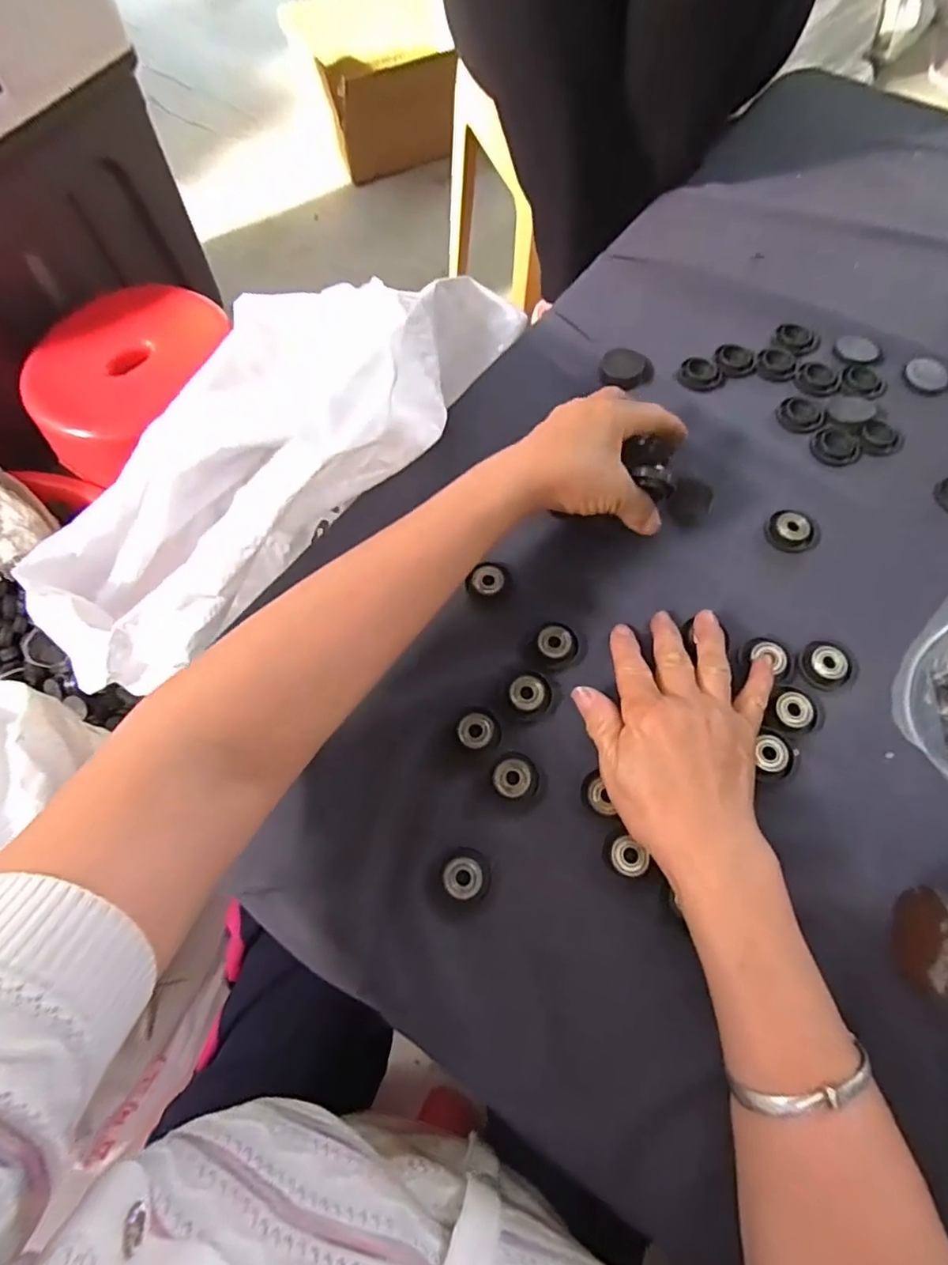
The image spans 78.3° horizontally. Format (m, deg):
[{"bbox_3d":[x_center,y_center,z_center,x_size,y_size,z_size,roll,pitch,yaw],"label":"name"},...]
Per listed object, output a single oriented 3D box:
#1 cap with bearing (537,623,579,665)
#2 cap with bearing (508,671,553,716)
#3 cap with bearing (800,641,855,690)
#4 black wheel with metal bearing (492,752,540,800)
[{"bbox_3d":[0.054,0.008,0.378,0.026,0.010,0.026,0,67,0],"label":"cap with bearing"},{"bbox_3d":[0.035,0.038,0.365,0.026,0.005,0.026,0,67,0],"label":"cap with bearing"},{"bbox_3d":[0.225,0.021,0.370,0.032,0.009,0.028,-15,68,-7],"label":"cap with bearing"},{"bbox_3d":[0.025,0.085,0.345,0.027,0.006,0.026,0,67,0],"label":"black wheel with metal bearing"}]

